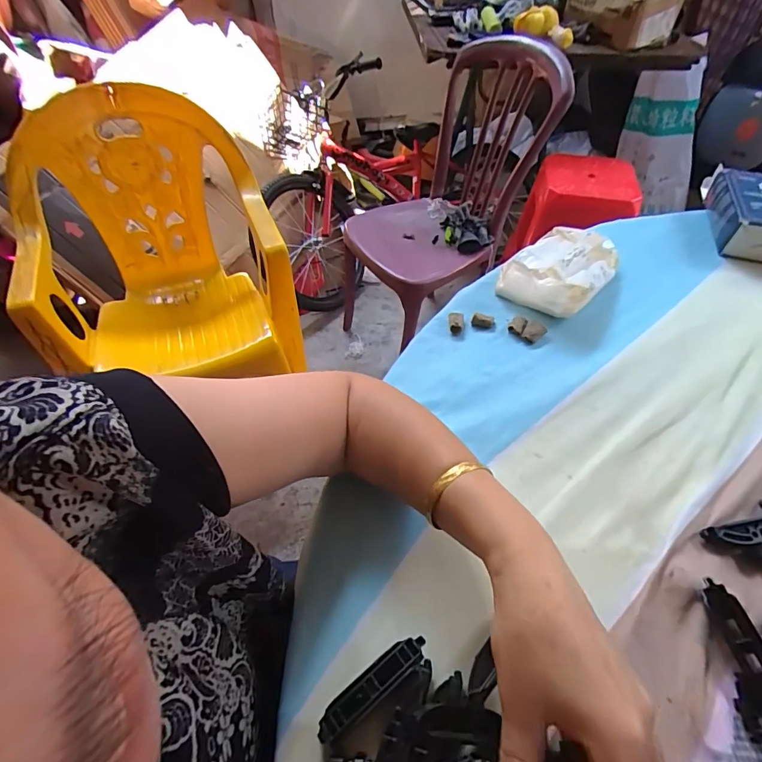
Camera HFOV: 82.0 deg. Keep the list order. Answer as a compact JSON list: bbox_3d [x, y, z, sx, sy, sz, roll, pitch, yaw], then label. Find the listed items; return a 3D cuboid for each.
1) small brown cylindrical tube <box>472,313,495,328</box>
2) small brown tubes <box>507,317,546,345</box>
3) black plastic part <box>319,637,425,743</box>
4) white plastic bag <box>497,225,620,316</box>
[{"bbox_3d":[0.116,-0.068,0.494,0.025,0.009,0.012,13,53,12],"label":"small brown cylindrical tube"},{"bbox_3d":[0.160,-0.058,0.482,0.037,0.010,0.025,36,61,26],"label":"small brown tubes"},{"bbox_3d":[-0.006,0.195,0.283,0.080,0.010,0.019,-31,57,-20],"label":"black plastic part"},{"bbox_3d":[0.216,-0.140,0.523,0.107,0.043,0.147,34,60,25],"label":"white plastic bag"}]

